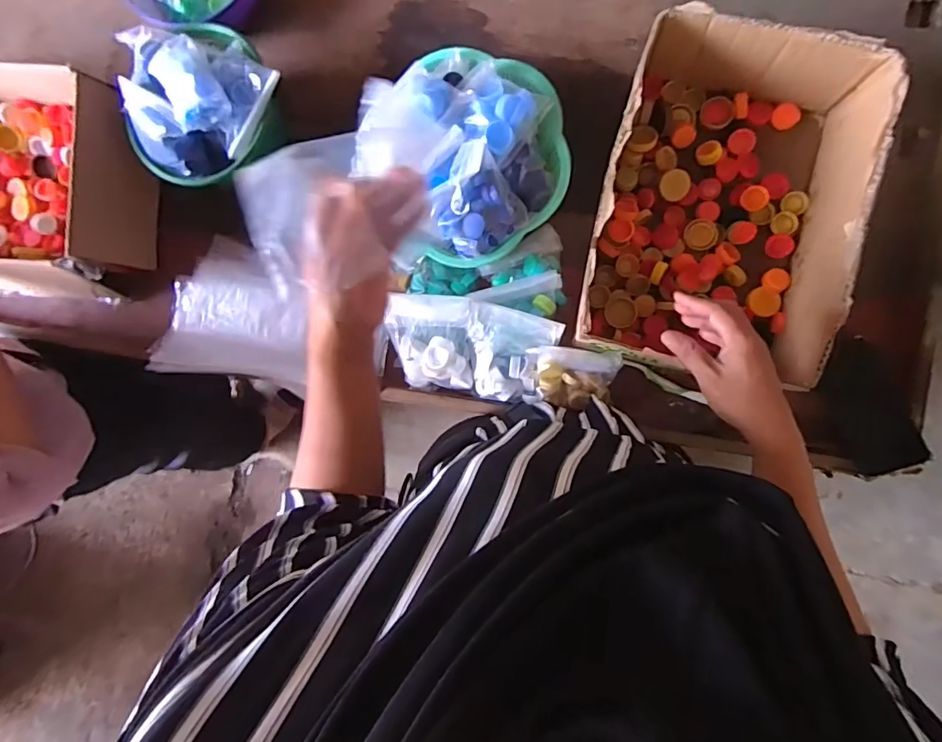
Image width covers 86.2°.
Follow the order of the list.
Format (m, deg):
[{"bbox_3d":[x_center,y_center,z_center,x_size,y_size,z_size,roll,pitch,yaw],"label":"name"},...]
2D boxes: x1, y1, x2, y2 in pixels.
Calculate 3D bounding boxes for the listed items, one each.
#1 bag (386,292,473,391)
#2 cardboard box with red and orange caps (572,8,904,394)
[{"bbox_3d":[-0.055,-0.035,0.660,0.108,0.026,0.125,1,106,13],"label":"bag"},{"bbox_3d":[0.287,-0.189,0.592,0.269,0.120,0.371,13,90,6],"label":"cardboard box with red and orange caps"}]

